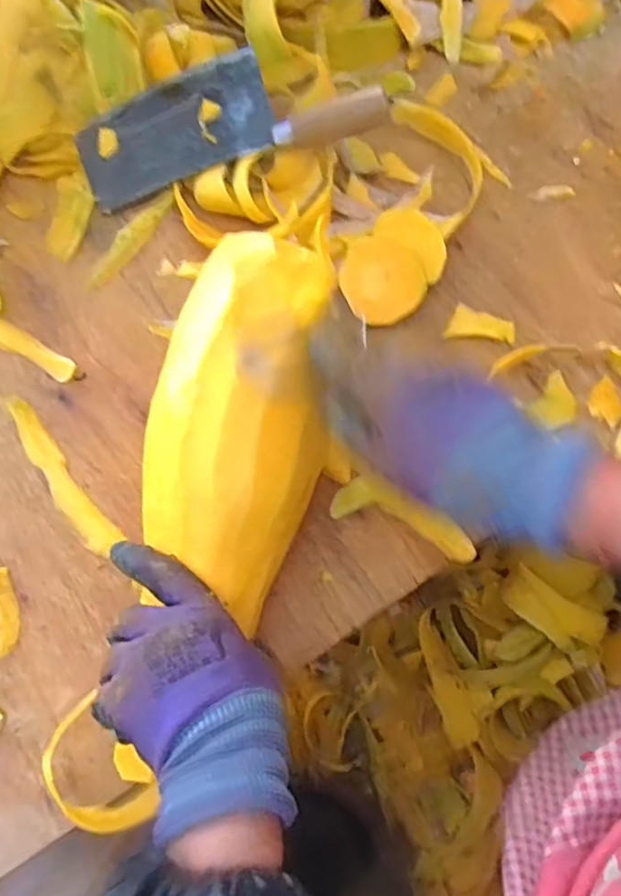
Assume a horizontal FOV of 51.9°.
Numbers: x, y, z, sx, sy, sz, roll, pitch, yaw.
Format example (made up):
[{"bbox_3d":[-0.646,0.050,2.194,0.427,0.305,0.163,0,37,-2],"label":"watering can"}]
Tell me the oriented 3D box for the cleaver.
[{"bbox_3d":[-0.077,-0.291,0.559,0.265,0.022,0.094,-15,90,10],"label":"cleaver"}]

